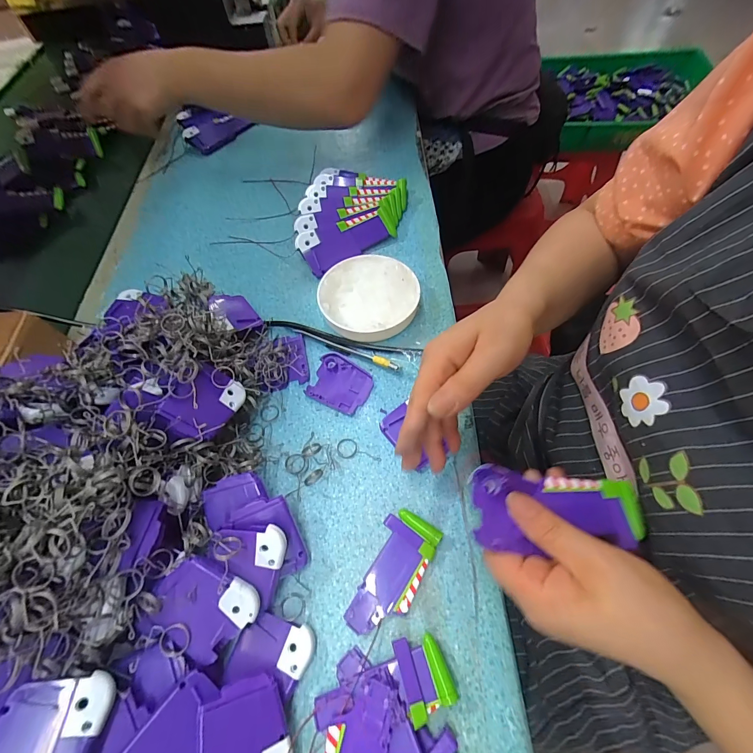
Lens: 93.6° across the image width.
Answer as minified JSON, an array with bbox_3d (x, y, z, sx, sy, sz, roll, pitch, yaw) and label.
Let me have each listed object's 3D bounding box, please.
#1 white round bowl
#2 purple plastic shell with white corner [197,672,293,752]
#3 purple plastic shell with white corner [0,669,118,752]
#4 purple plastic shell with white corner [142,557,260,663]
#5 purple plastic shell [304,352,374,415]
[{"bbox_3d":[-0.007,-0.085,0.384,0.105,0.030,0.101,-1,61,2],"label":"white round bowl"},{"bbox_3d":[-0.080,0.221,0.213,0.049,0.012,0.061,-1,61,-32],"label":"purple plastic shell with white corner"},{"bbox_3d":[-0.180,0.199,0.189,0.049,0.013,0.062,17,45,-11],"label":"purple plastic shell with white corner"},{"bbox_3d":[-0.118,0.155,0.238,0.063,0.007,0.050,36,75,0],"label":"purple plastic shell with white corner"},{"bbox_3d":[-0.035,0.007,0.351,0.060,0.008,0.052,23,64,14],"label":"purple plastic shell"}]

